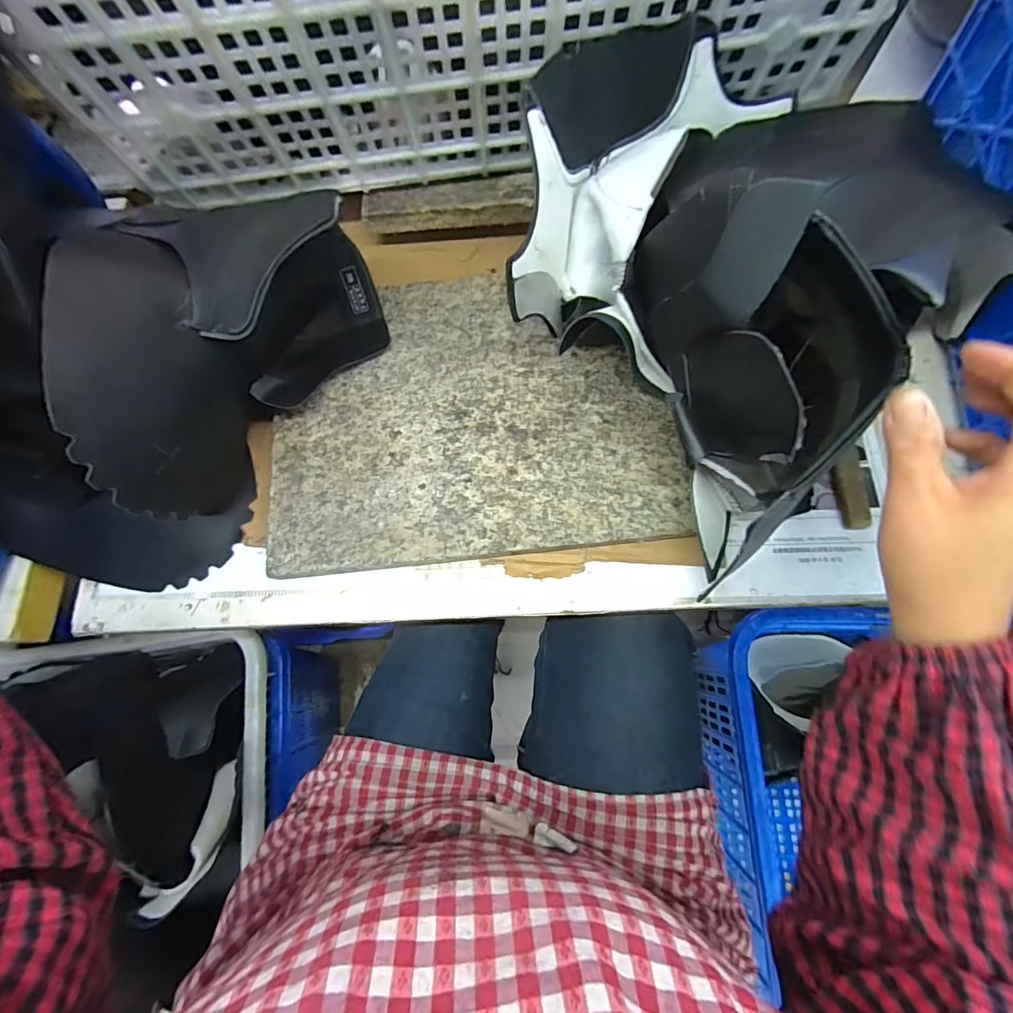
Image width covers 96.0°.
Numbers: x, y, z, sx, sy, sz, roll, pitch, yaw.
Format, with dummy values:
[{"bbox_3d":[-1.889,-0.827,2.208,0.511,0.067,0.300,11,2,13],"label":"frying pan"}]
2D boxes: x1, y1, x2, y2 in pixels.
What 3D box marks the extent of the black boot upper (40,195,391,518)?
[{"bbox_3d":[-0.223,-0.140,0.385,0.121,0.164,0.313,21,65,12],"label":"black boot upper"}]

